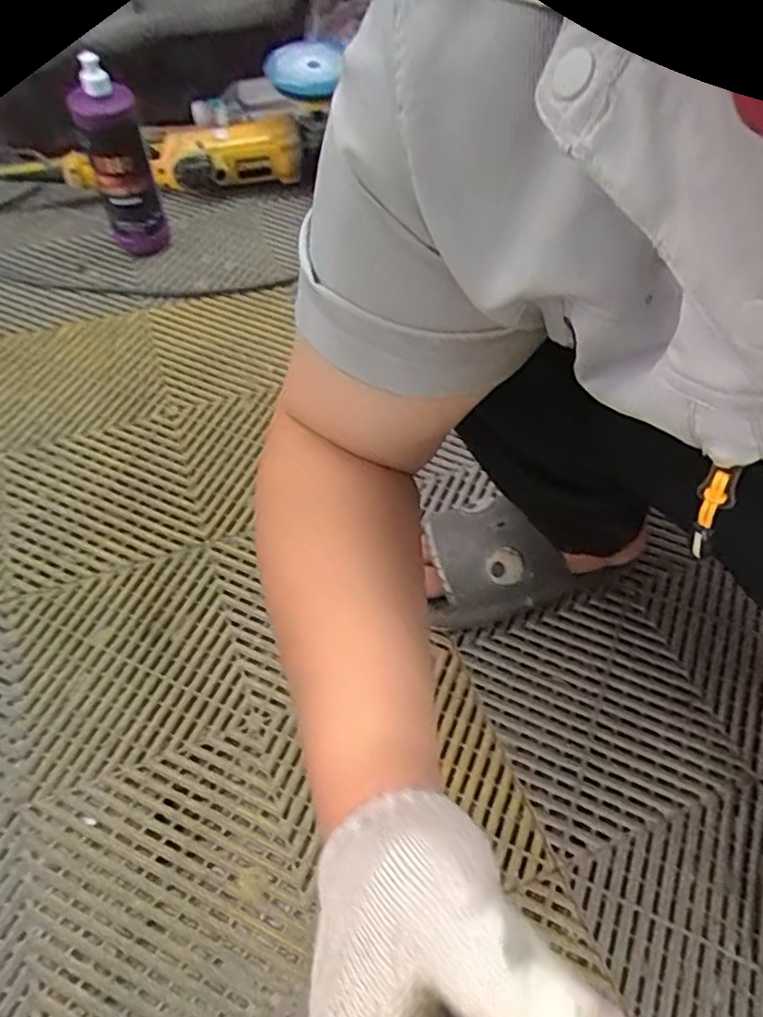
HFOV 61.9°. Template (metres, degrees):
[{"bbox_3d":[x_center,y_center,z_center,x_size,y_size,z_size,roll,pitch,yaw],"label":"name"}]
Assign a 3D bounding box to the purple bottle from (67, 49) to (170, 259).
[{"bbox_3d":[-0.334,-0.432,0.823,0.072,0.264,0.089,-12,57,-11],"label":"purple bottle"}]

